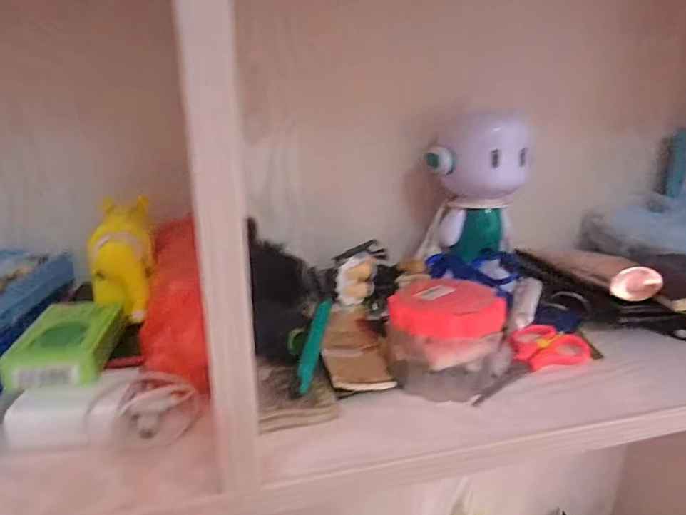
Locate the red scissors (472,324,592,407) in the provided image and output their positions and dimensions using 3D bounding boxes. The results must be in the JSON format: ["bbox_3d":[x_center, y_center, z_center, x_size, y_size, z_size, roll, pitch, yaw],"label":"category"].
[{"bbox_3d":[0.132,0.076,0.349,0.126,0.009,0.055,-15,23,-39],"label":"red scissors"}]

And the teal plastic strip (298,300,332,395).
[{"bbox_3d":[-0.019,0.057,0.330,0.010,0.007,0.089,3,35,9],"label":"teal plastic strip"}]

